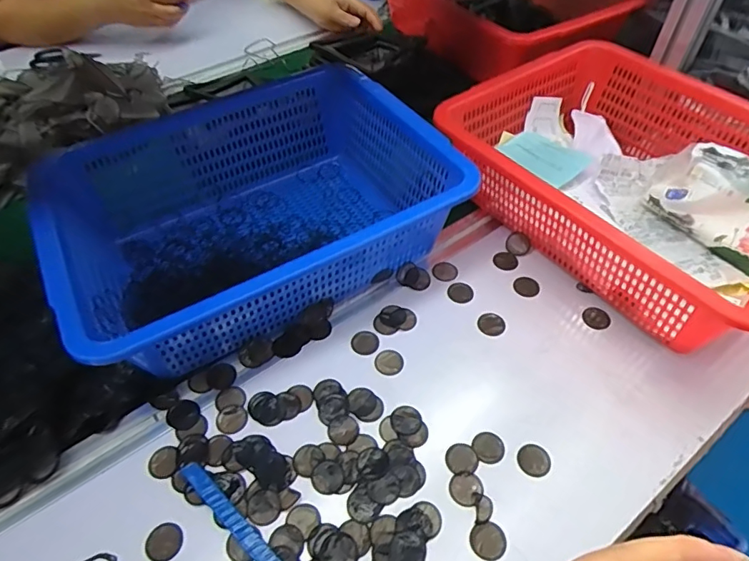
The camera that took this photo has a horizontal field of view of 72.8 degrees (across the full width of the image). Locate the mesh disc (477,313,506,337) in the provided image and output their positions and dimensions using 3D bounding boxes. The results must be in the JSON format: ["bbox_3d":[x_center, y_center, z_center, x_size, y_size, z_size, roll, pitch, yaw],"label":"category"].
[{"bbox_3d":[0.122,0.045,0.529,0.027,0.004,0.028,0,50,0],"label":"mesh disc"}]

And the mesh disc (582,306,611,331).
[{"bbox_3d":[0.234,0.039,0.534,0.028,0.004,0.029,0,50,0],"label":"mesh disc"}]

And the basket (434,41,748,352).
[{"bbox_3d":[0.300,-0.110,0.580,0.299,0.116,0.394,-31,56,-23],"label":"basket"}]

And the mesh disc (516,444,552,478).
[{"bbox_3d":[0.138,0.154,0.437,0.027,0.004,0.028,0,50,0],"label":"mesh disc"}]

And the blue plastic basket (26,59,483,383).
[{"bbox_3d":[-0.133,-0.080,0.562,0.389,0.124,0.311,-27,55,-20],"label":"blue plastic basket"}]

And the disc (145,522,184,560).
[{"bbox_3d":[-0.165,0.206,0.398,0.027,0.004,0.028,0,50,0],"label":"disc"}]

